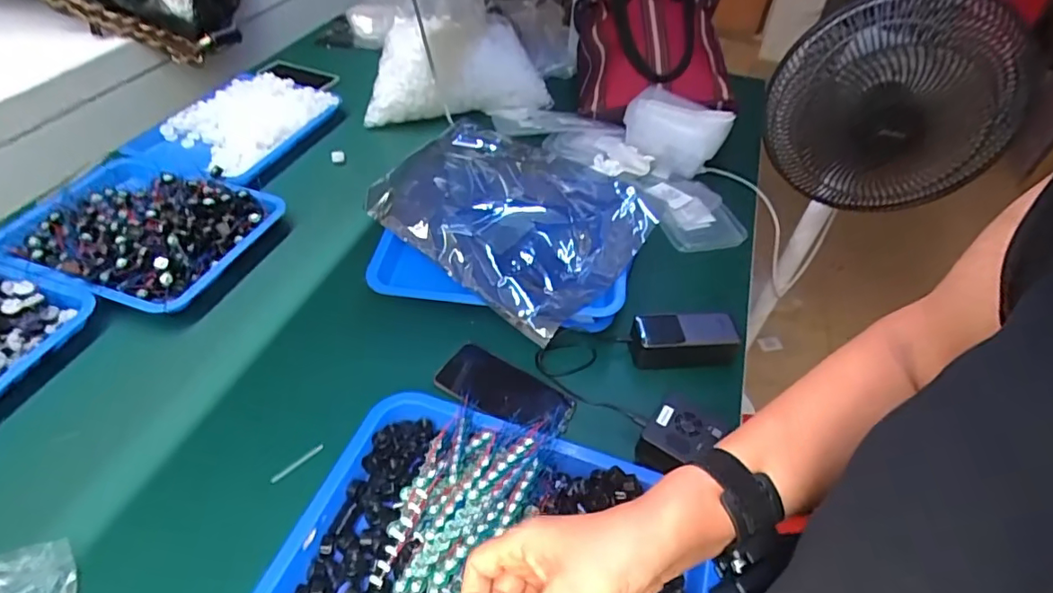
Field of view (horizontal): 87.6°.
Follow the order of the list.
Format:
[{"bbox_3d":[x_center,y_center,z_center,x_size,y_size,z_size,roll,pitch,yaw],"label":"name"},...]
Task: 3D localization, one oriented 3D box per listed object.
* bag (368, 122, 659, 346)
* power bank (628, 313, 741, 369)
[{"bbox_3d":[-0.019,-0.121,0.739,0.333,0.075,0.259,36,53,26],"label":"bag"},{"bbox_3d":[0.199,0.055,0.703,0.130,0.049,0.056,1,46,-4],"label":"power bank"}]

